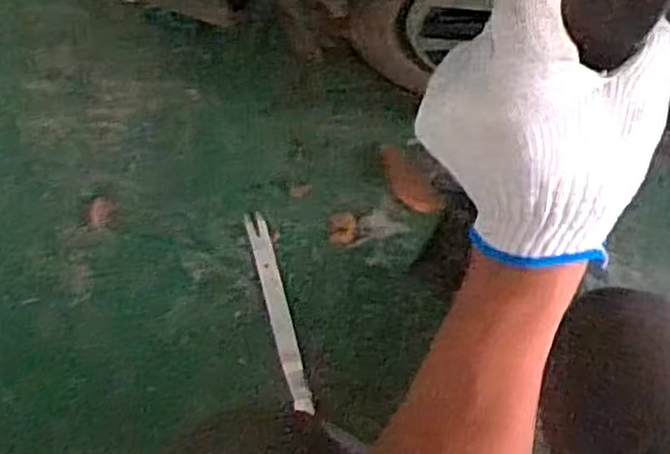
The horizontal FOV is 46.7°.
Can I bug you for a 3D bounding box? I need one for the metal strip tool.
[{"bbox_3d":[-0.061,0.096,0.857,0.023,0.011,0.222,-15,86,6],"label":"metal strip tool"}]

